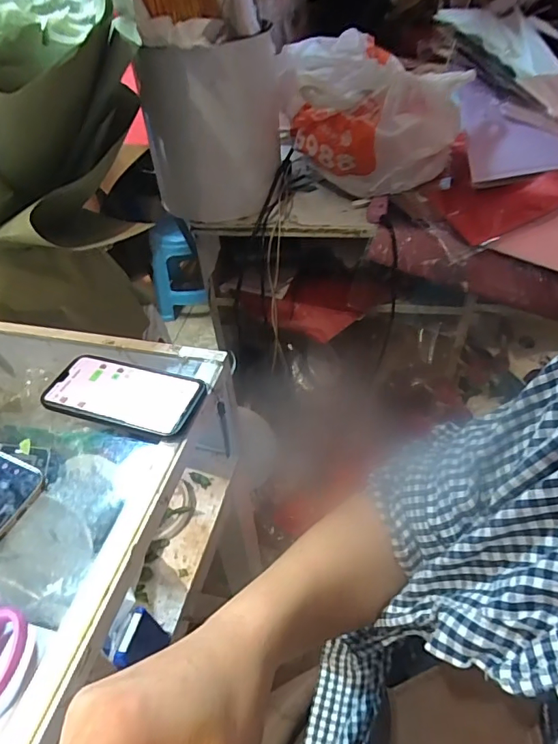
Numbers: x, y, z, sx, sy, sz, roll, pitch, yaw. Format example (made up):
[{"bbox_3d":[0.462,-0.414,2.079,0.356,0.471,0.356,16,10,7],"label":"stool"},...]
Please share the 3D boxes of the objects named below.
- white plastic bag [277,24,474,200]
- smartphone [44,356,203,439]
[{"bbox_3d":[0.146,-0.413,0.764,0.280,0.195,0.205,1,45,3],"label":"white plastic bag"},{"bbox_3d":[-0.157,0.024,0.479,0.157,0.017,0.078,13,47,14],"label":"smartphone"}]

